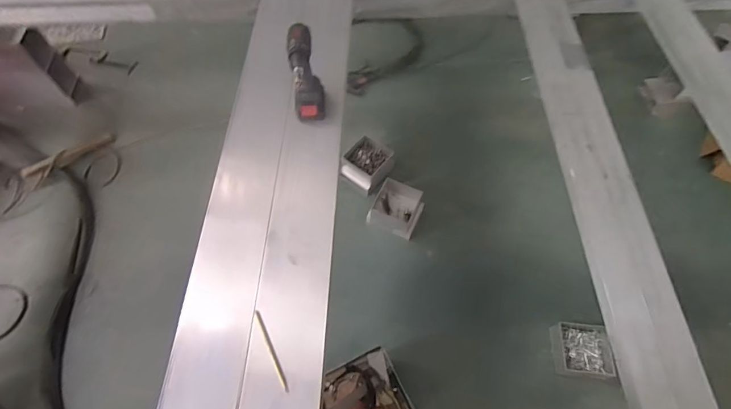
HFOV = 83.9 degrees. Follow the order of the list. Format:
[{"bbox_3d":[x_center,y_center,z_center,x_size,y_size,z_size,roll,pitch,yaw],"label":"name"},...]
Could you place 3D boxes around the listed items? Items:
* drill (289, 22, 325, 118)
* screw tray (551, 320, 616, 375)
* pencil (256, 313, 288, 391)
[{"bbox_3d":[-0.142,-0.292,0.980,0.081,0.214,0.147,-10,63,-5],"label":"drill"},{"bbox_3d":[0.696,0.465,1.312,0.175,0.048,0.152,5,61,1],"label":"screw tray"},{"bbox_3d":[-0.186,0.288,0.803,0.012,0.007,0.165,-24,65,-12],"label":"pencil"}]

